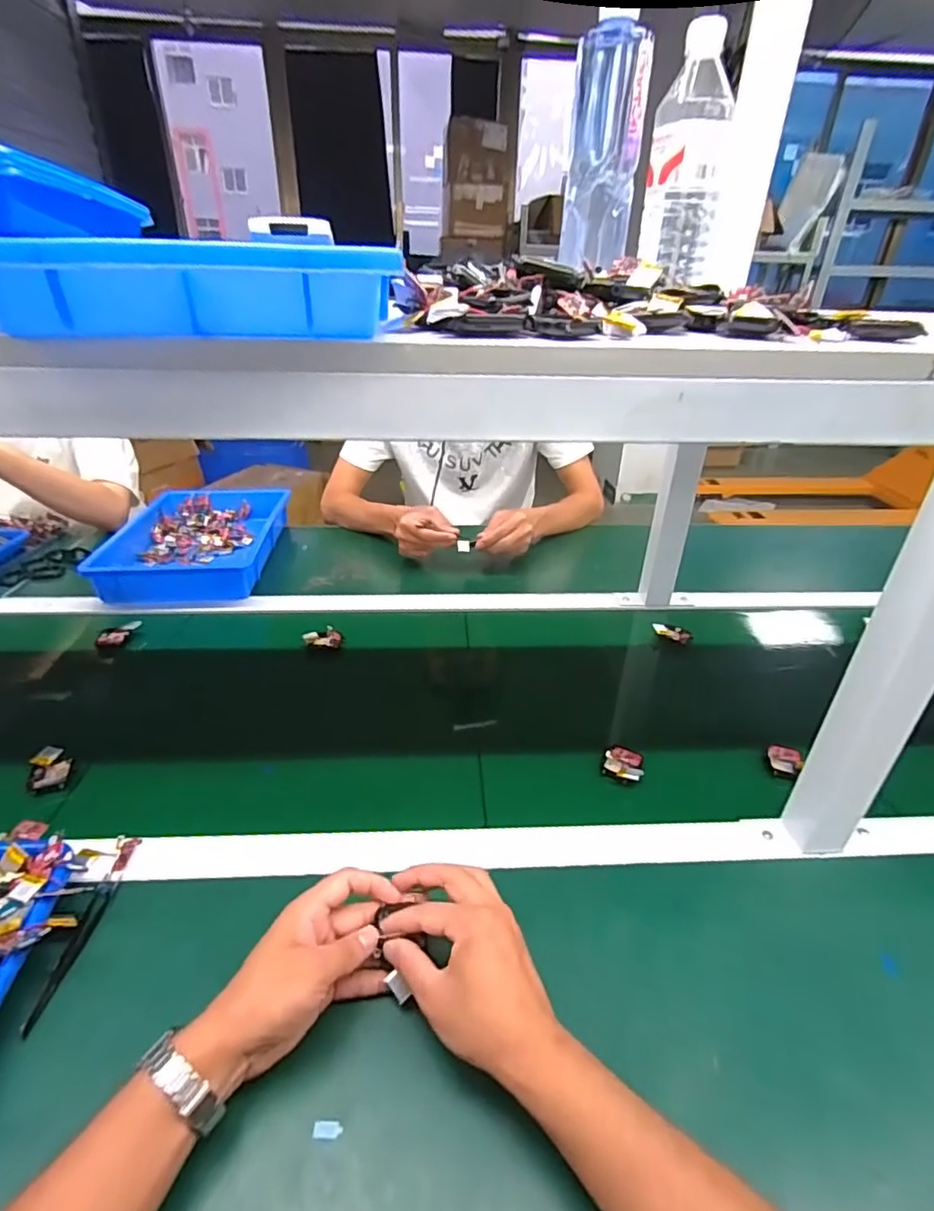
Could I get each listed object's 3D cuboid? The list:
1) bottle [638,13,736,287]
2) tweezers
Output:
[{"bbox_3d":[0.208,-0.417,0.540,0.071,0.186,0.061,12,33,17],"label":"bottle"},{"bbox_3d":[-0.300,0.261,0.435,0.010,0.011,0.109,1,31,0],"label":"tweezers"}]

